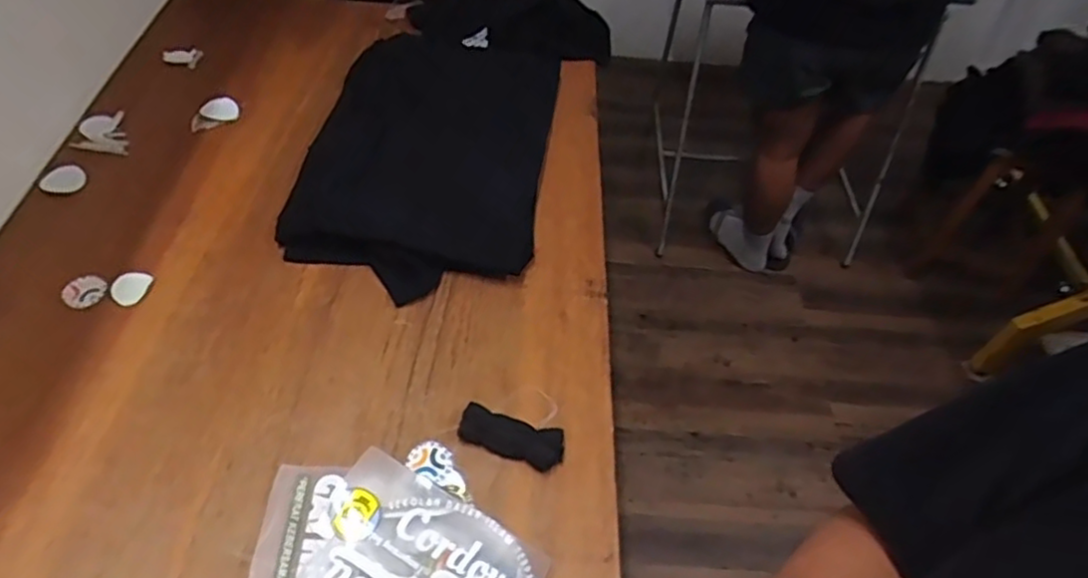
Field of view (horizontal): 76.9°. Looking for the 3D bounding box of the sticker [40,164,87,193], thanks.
[{"bbox_3d":[-0.757,-0.175,1.081,0.061,0.005,0.058,-5,52,-9],"label":"sticker"}]

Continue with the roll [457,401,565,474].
[{"bbox_3d":[-0.040,0.183,0.850,0.129,0.025,0.049,16,52,8],"label":"roll"}]

